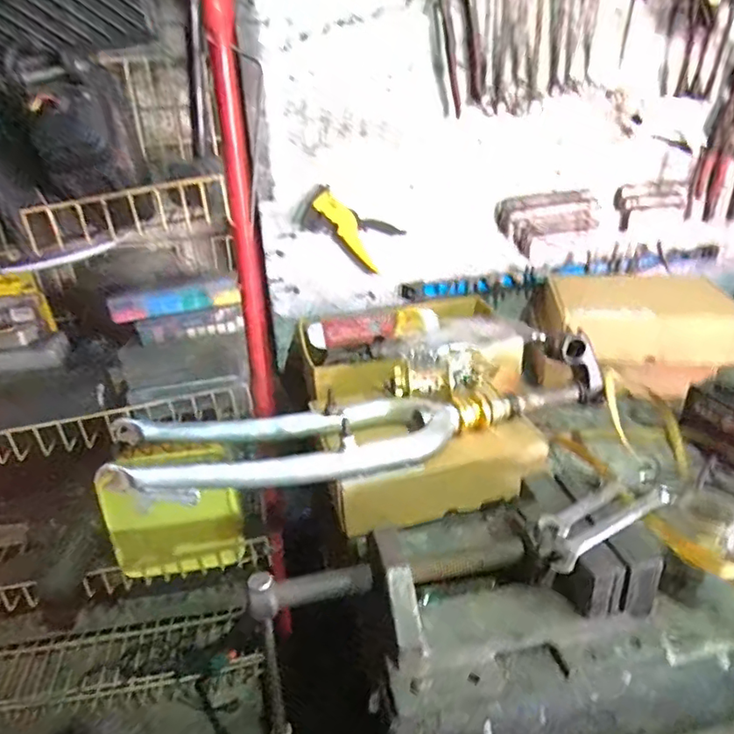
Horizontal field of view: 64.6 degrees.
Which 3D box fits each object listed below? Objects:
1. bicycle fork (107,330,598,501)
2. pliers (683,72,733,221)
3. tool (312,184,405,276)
[{"bbox_3d":[0.009,0.058,0.727,0.603,0.080,0.149,-9,28,-12],"label":"bicycle fork"},{"bbox_3d":[0.639,-0.406,1.024,0.098,0.275,0.033,-14,29,-19],"label":"pliers"},{"bbox_3d":[-0.018,-0.236,0.960,0.085,0.157,0.017,-48,31,7],"label":"tool"}]

